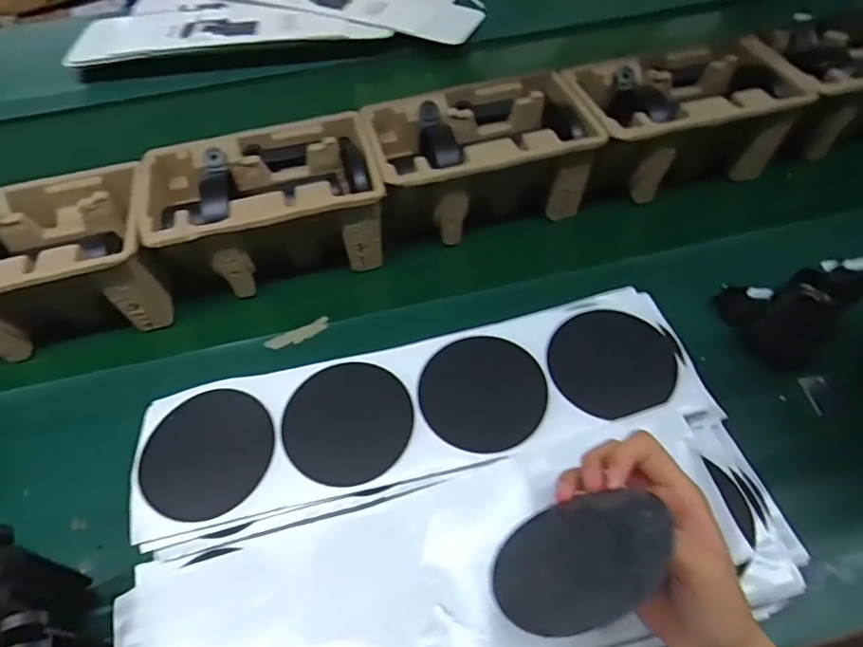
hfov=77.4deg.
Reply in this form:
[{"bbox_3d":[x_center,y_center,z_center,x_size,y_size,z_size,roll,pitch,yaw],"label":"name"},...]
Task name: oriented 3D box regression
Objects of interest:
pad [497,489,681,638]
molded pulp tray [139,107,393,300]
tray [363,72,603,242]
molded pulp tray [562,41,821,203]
[{"bbox_3d":[0.072,0.112,0.263,0.086,0.007,0.083,-23,12,35],"label":"pad"},{"bbox_3d":[-0.164,-0.120,0.555,0.215,0.094,0.146,-14,54,-7],"label":"molded pulp tray"},{"bbox_3d":[0.049,-0.175,0.585,0.214,0.102,0.142,-16,54,-9],"label":"tray"},{"bbox_3d":[0.269,-0.227,0.609,0.226,0.095,0.145,-13,54,-7],"label":"molded pulp tray"}]

